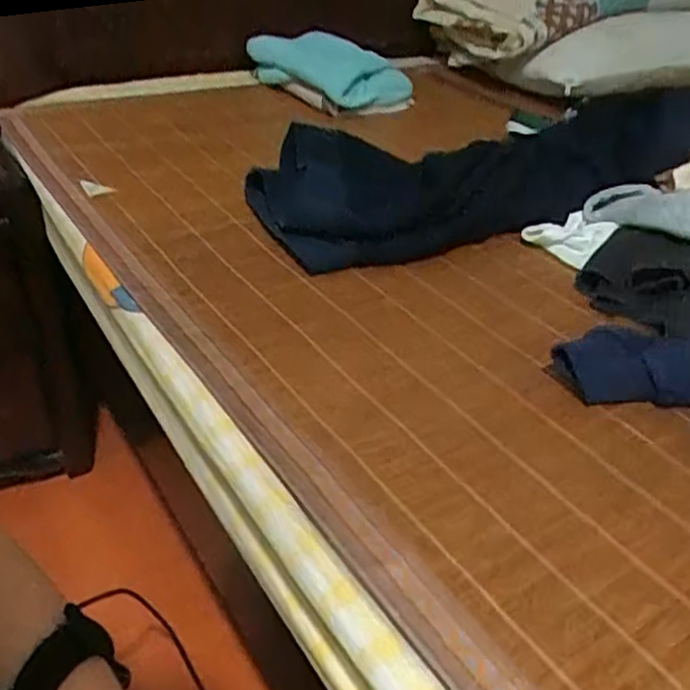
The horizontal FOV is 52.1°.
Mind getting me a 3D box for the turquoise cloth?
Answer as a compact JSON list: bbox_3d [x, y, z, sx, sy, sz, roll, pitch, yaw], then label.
[{"bbox_3d":[-0.027,-0.396,1.011,0.055,0.073,0.292,-28,47,-37],"label":"turquoise cloth"}]

